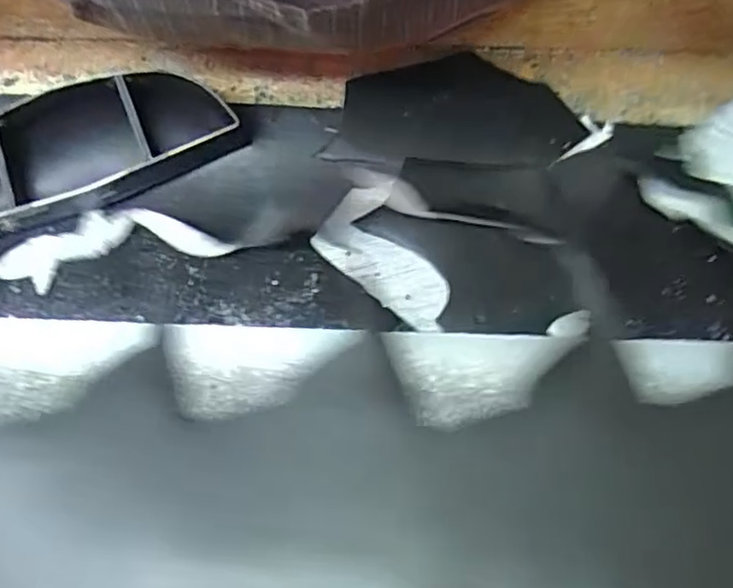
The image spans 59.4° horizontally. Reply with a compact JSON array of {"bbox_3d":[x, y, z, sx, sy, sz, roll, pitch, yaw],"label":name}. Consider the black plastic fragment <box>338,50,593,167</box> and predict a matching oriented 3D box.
[{"bbox_3d":[0.055,-0.110,0.386,0.135,0.011,0.069,5,76,4],"label":"black plastic fragment"}]

